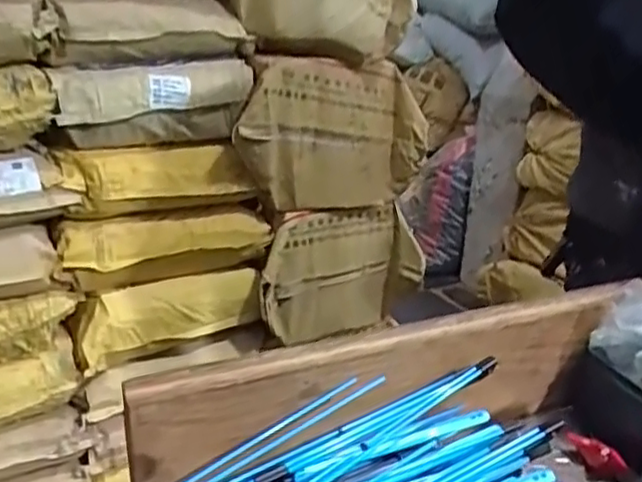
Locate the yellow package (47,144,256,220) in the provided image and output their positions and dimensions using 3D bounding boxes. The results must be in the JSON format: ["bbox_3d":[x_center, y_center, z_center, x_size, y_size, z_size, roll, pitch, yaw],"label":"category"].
[{"bbox_3d":[-0.318,-0.120,1.317,0.369,0.118,0.084,-9,22,-29],"label":"yellow package"}]

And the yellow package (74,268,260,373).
[{"bbox_3d":[-0.307,0.148,1.377,0.366,0.125,0.084,-9,23,-30],"label":"yellow package"}]

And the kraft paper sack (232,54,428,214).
[{"bbox_3d":[0.020,-0.227,1.493,0.435,0.308,0.101,-5,21,-20],"label":"kraft paper sack"}]

